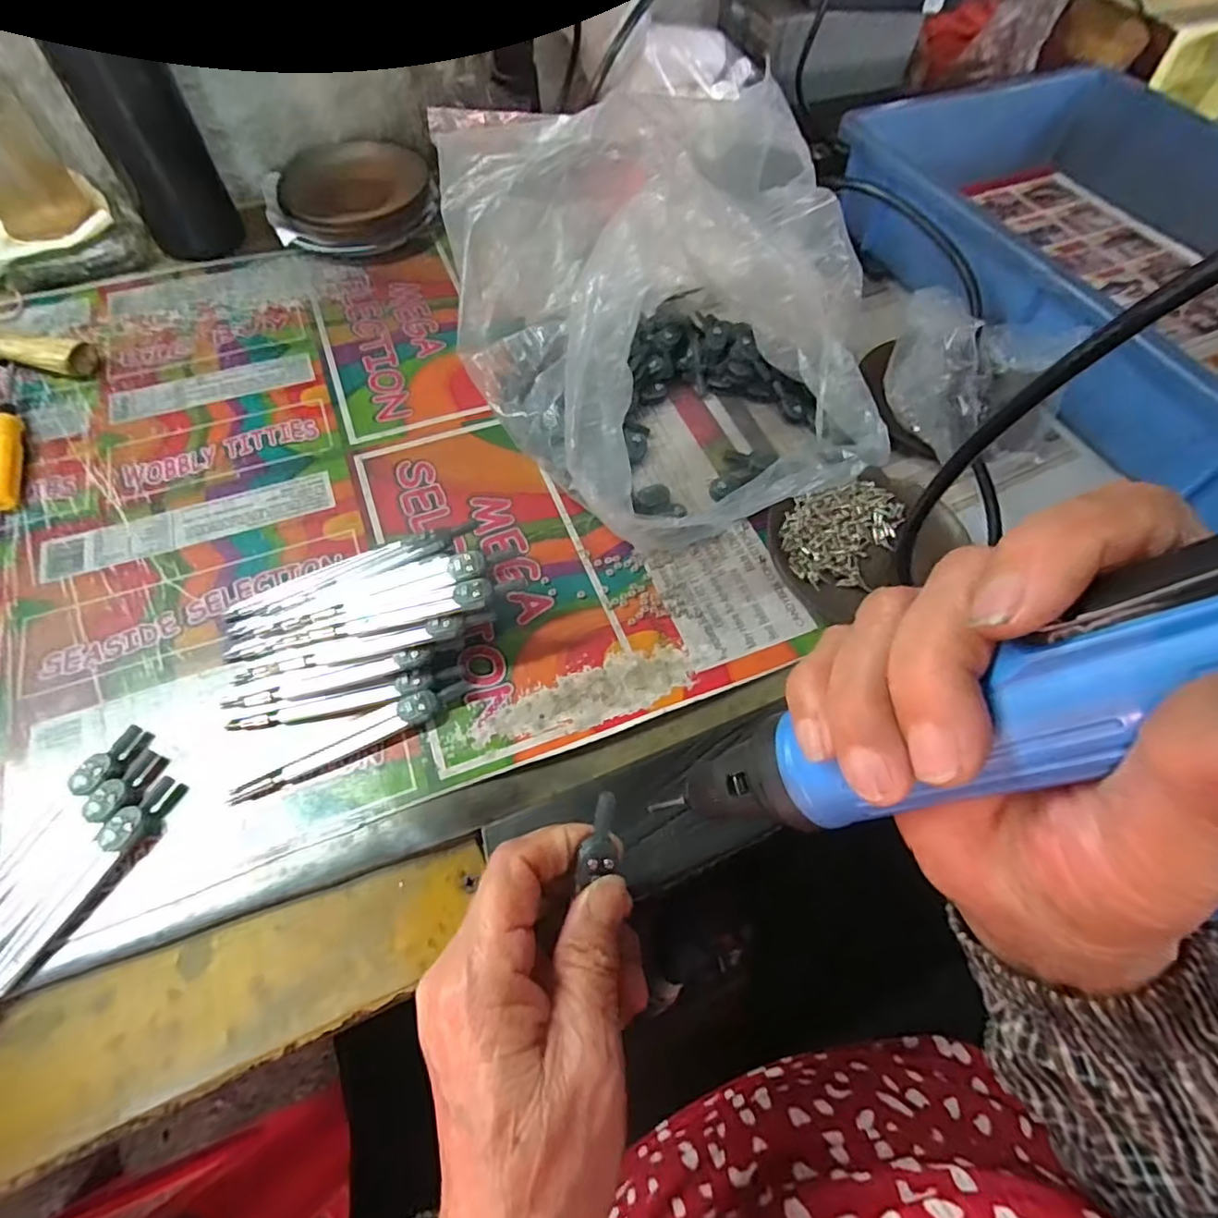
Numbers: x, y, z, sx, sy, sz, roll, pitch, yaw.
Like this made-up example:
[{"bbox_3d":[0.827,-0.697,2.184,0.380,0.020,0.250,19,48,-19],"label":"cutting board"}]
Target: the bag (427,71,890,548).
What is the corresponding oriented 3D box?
[{"bbox_3d":[0.033,-0.190,0.380,0.246,0.111,0.312,-10,61,-8],"label":"bag"}]

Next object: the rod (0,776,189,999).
[{"bbox_3d":[-0.222,0.120,0.247,0.015,0.008,0.111,26,62,12],"label":"rod"}]

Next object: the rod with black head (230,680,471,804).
[{"bbox_3d":[-0.118,0.061,0.285,0.112,0.008,0.013,-26,64,-16],"label":"rod with black head"}]

